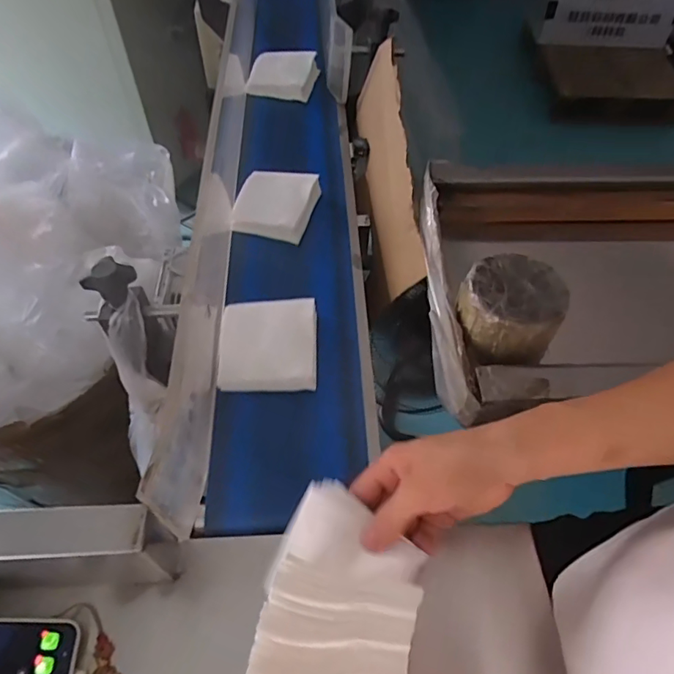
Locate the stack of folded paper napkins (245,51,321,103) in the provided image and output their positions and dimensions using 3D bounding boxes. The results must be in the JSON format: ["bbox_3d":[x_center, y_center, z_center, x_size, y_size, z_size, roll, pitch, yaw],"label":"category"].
[{"bbox_3d":[-0.087,-0.425,0.841,0.103,0.020,0.115,10,56,4],"label":"stack of folded paper napkins"}]

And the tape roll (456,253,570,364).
[{"bbox_3d":[0.152,-0.028,0.466,0.083,0.059,0.081,10,56,4],"label":"tape roll"}]

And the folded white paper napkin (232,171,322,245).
[{"bbox_3d":[-0.076,-0.170,0.650,0.097,0.029,0.105,11,56,5],"label":"folded white paper napkin"}]

